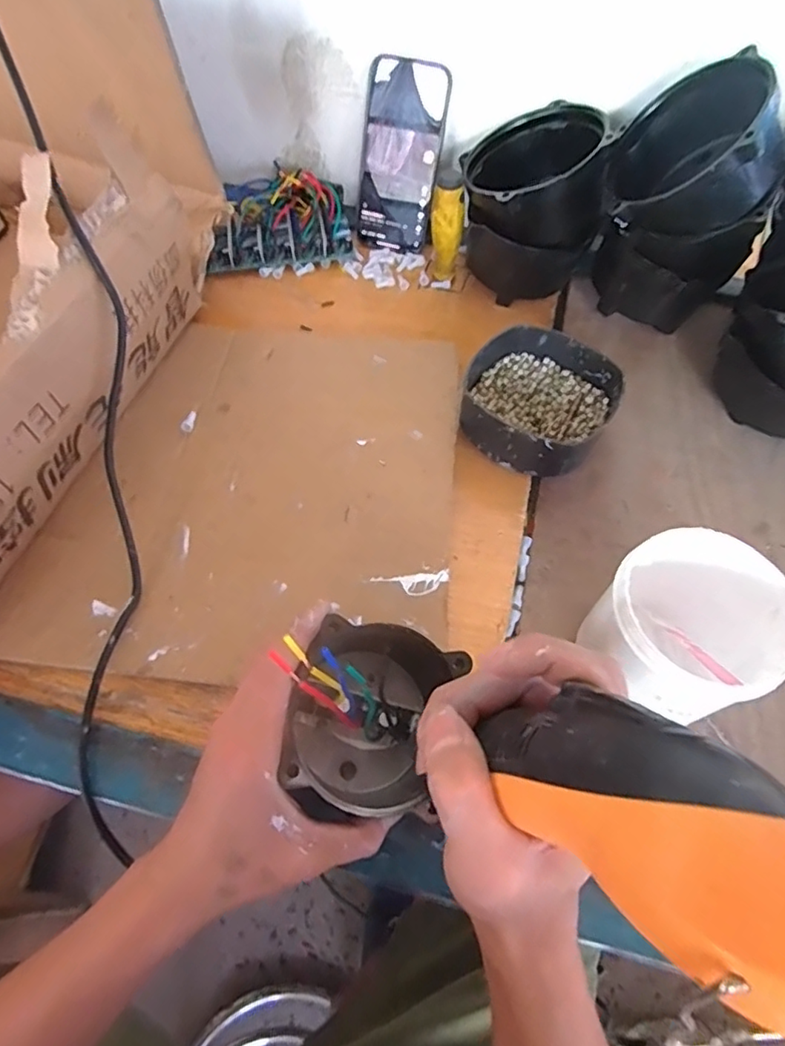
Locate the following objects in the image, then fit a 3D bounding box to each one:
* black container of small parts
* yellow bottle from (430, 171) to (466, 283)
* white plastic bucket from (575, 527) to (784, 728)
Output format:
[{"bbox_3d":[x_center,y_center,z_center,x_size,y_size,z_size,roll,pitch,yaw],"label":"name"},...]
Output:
[{"bbox_3d":[0.120,-0.102,0.473,0.116,0.043,0.120,31,62,16],"label":"black container of small parts"},{"bbox_3d":[0.054,-0.291,0.560,0.030,0.103,0.037,6,59,1],"label":"yellow bottle"},{"bbox_3d":[0.169,0.069,0.350,0.096,0.108,0.090,1,59,-2],"label":"white plastic bucket"}]

